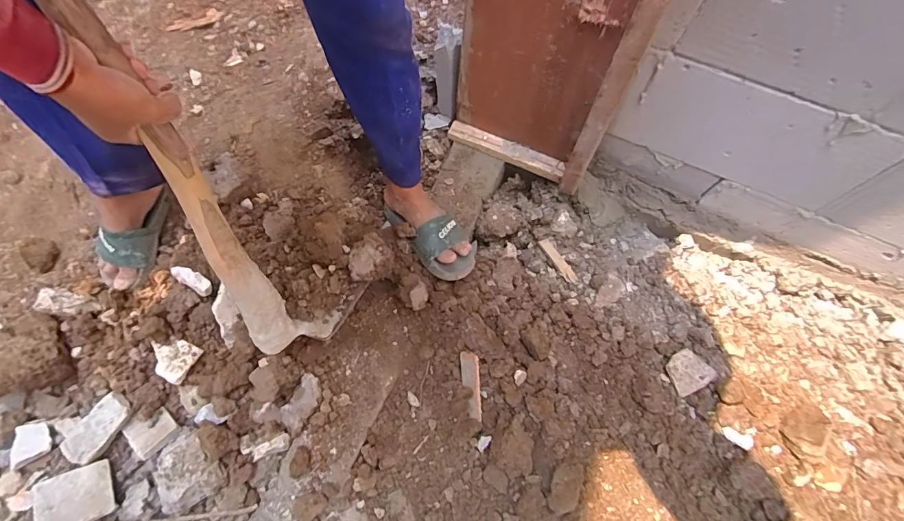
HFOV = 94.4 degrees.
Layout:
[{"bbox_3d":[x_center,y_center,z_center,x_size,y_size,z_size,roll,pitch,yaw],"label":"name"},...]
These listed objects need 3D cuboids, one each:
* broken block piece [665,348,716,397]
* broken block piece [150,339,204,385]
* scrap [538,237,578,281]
[{"bbox_3d":[0.455,0.213,0.809,0.079,0.018,0.069,-27,71,-13],"label":"broken block piece"},{"bbox_3d":[-0.527,0.182,0.787,0.080,0.027,0.076,30,70,10],"label":"broken block piece"},{"bbox_3d":[0.235,-0.001,0.924,0.030,0.007,0.118,-27,64,-8],"label":"scrap"}]

